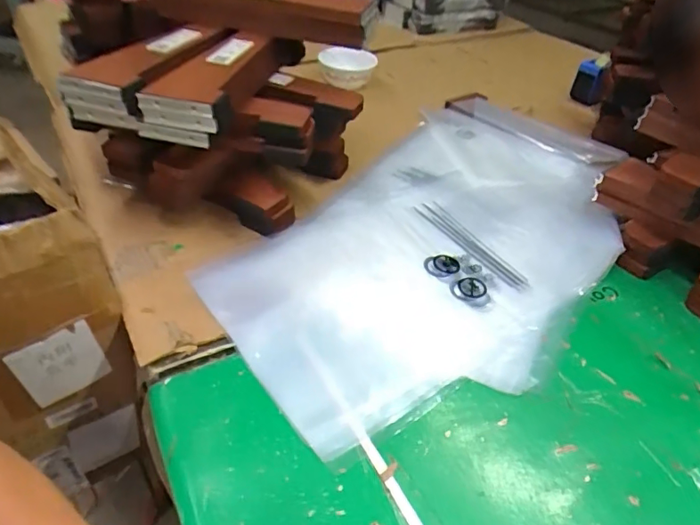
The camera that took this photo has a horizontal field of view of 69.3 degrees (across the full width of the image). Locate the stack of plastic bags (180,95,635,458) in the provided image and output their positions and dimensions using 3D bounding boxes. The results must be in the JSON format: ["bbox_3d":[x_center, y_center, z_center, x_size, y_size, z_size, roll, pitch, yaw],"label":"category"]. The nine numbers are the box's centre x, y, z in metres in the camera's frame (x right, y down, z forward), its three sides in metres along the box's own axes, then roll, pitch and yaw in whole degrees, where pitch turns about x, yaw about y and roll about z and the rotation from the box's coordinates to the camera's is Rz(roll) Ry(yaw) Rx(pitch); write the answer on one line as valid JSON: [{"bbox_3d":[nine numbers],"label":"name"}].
[{"bbox_3d":[0.139,-0.049,0.662,0.343,0.027,0.674,29,46,26],"label":"stack of plastic bags"}]

